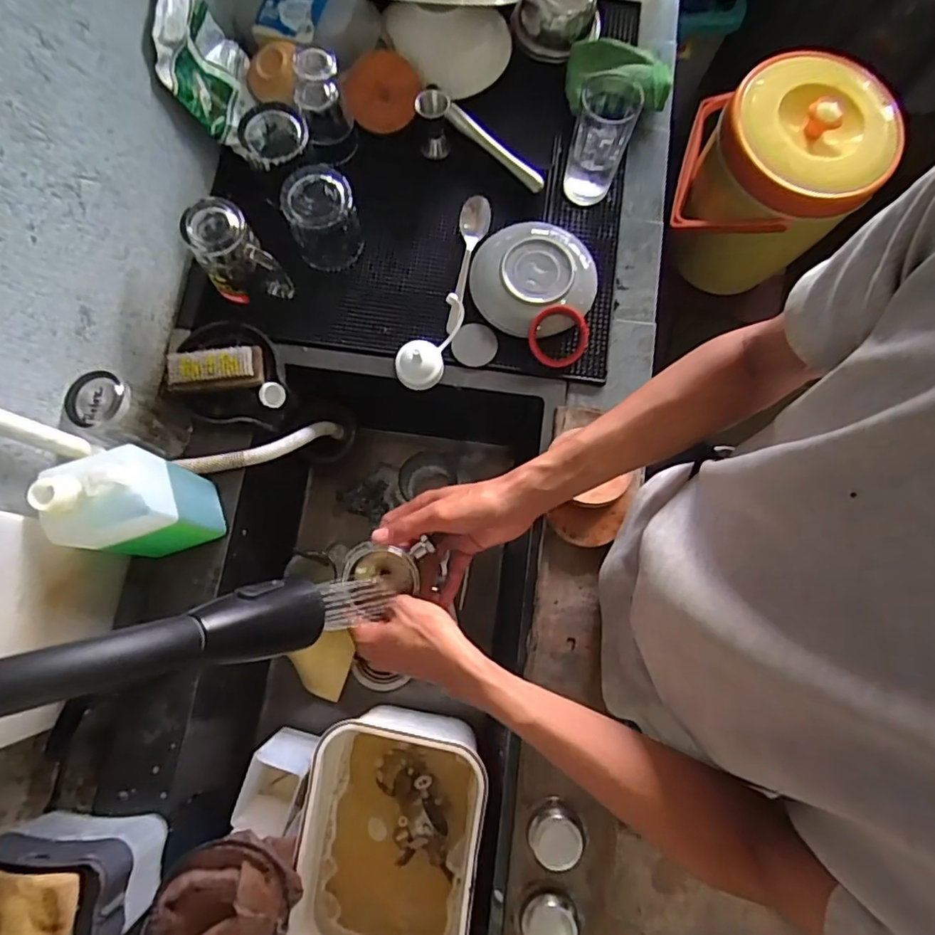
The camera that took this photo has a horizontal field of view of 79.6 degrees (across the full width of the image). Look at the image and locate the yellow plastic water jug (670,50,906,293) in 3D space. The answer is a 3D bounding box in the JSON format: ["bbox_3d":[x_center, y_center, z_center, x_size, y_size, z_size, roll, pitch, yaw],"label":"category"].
[{"bbox_3d":[0.589,-0.574,1.137,0.298,0.358,0.319,16,78,3],"label":"yellow plastic water jug"}]

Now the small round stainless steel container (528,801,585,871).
[{"bbox_3d":[0.091,0.381,0.584,0.055,0.036,0.058,0,77,0],"label":"small round stainless steel container"}]

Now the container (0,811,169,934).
[{"bbox_3d":[-0.376,0.386,0.517,0.140,0.117,0.084,3,77,0],"label":"container"}]

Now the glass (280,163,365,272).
[{"bbox_3d":[-0.176,-0.306,0.690,0.083,0.088,0.079,-4,77,-2],"label":"glass"}]

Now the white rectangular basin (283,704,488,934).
[{"bbox_3d":[-0.088,0.442,0.659,0.191,0.169,0.272,7,77,1],"label":"white rectangular basin"}]

